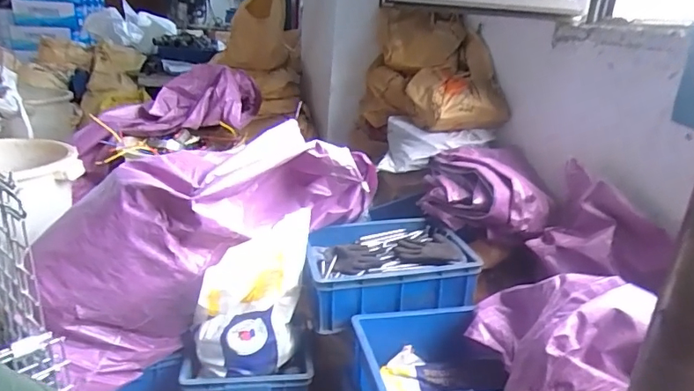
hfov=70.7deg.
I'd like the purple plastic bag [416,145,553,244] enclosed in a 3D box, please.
[{"bbox_3d":[0.378,-0.021,1.417,0.304,0.166,0.404,4,20,0],"label":"purple plastic bag"}]

